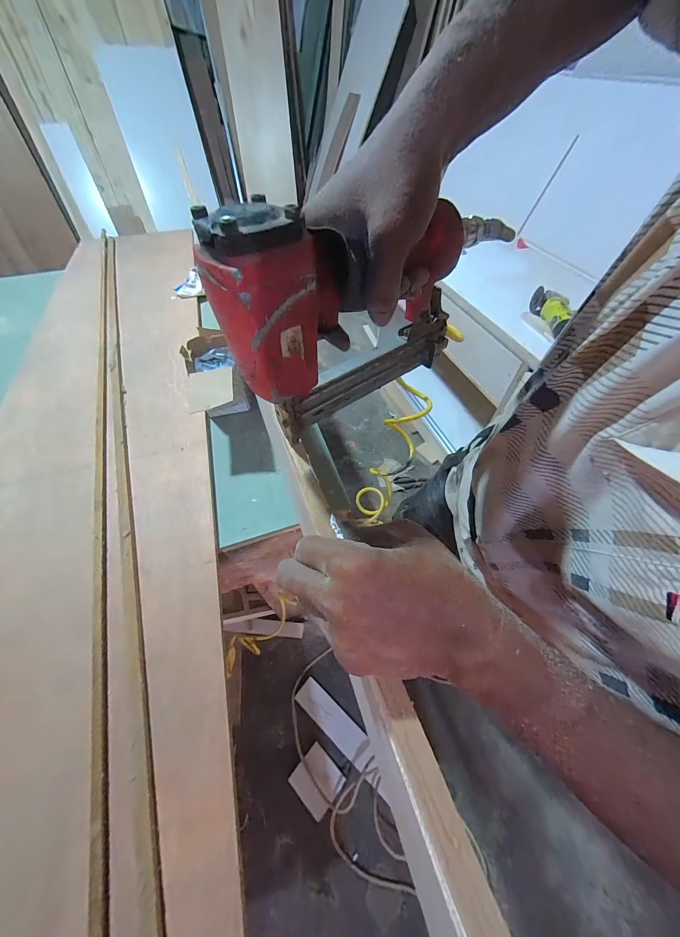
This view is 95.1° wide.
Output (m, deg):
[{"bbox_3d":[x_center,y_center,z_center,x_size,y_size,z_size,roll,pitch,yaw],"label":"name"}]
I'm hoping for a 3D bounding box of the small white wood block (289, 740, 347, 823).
[{"bbox_3d":[-0.068,0.941,0.942,0.130,0.013,0.119,31,49,28],"label":"small white wood block"}]

